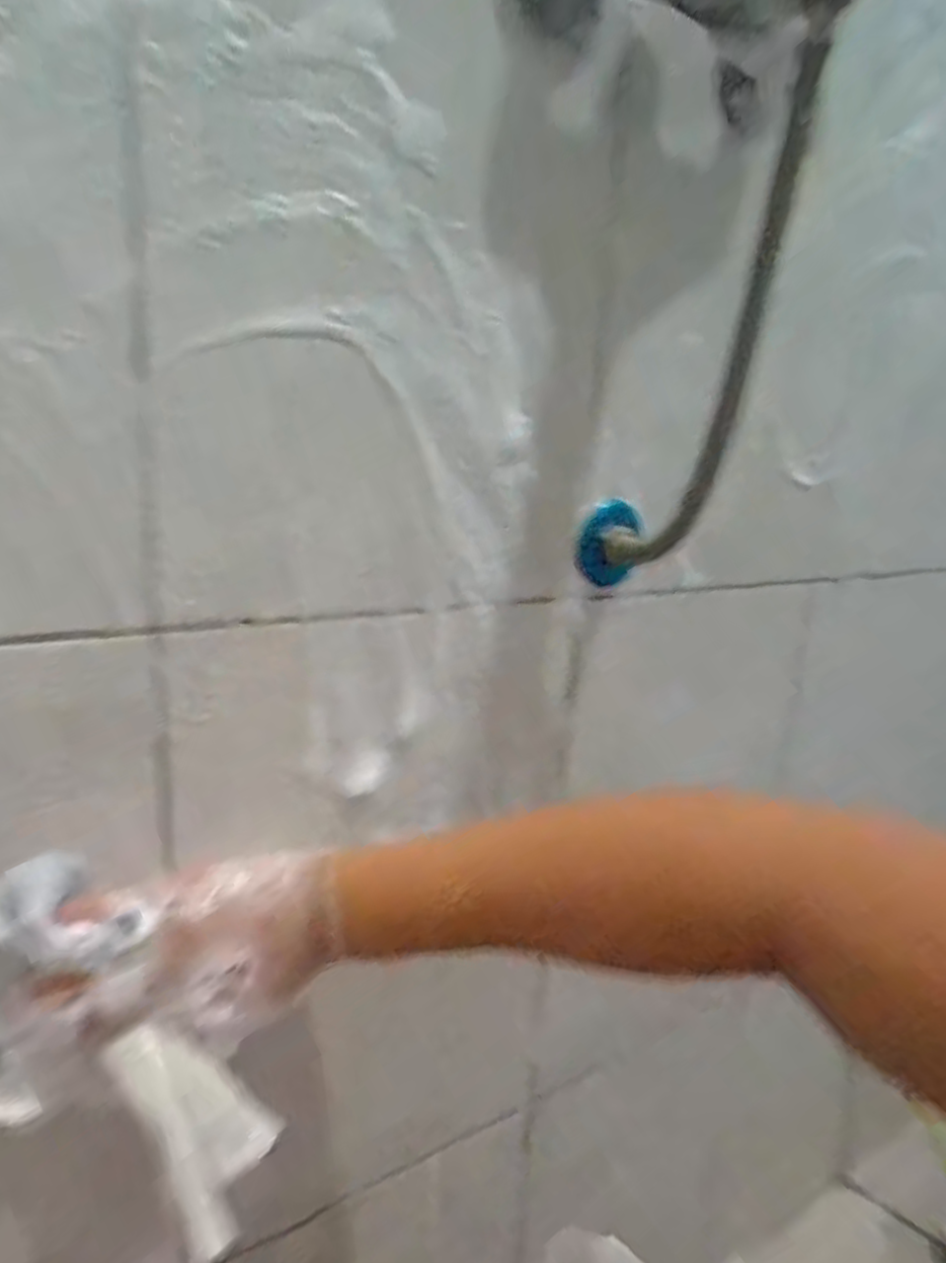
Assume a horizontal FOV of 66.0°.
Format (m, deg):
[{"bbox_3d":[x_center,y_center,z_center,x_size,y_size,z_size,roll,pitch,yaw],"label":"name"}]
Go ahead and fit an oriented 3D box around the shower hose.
[{"bbox_3d":[0.124,-0.157,0.397,0.070,0.246,0.065,7,13,10],"label":"shower hose"}]

